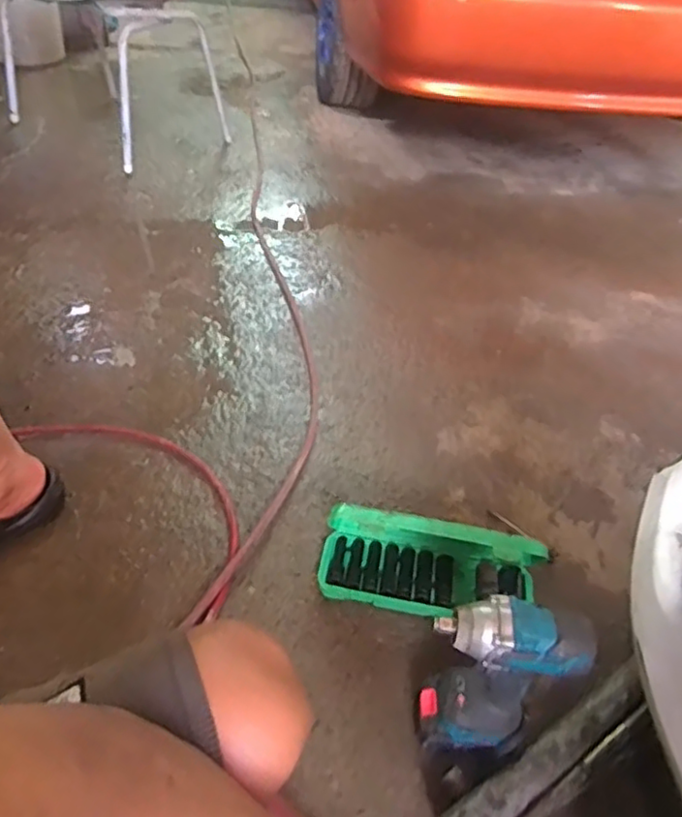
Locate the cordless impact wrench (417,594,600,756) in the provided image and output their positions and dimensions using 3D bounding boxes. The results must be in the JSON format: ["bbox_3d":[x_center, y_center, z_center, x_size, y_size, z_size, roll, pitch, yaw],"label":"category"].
[{"bbox_3d":[0.159,0.291,0.669,0.141,0.226,0.072,14,43,8],"label":"cordless impact wrench"}]

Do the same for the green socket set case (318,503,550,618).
[{"bbox_3d":[0.113,0.203,0.851,0.289,0.122,0.111,10,42,3],"label":"green socket set case"}]

